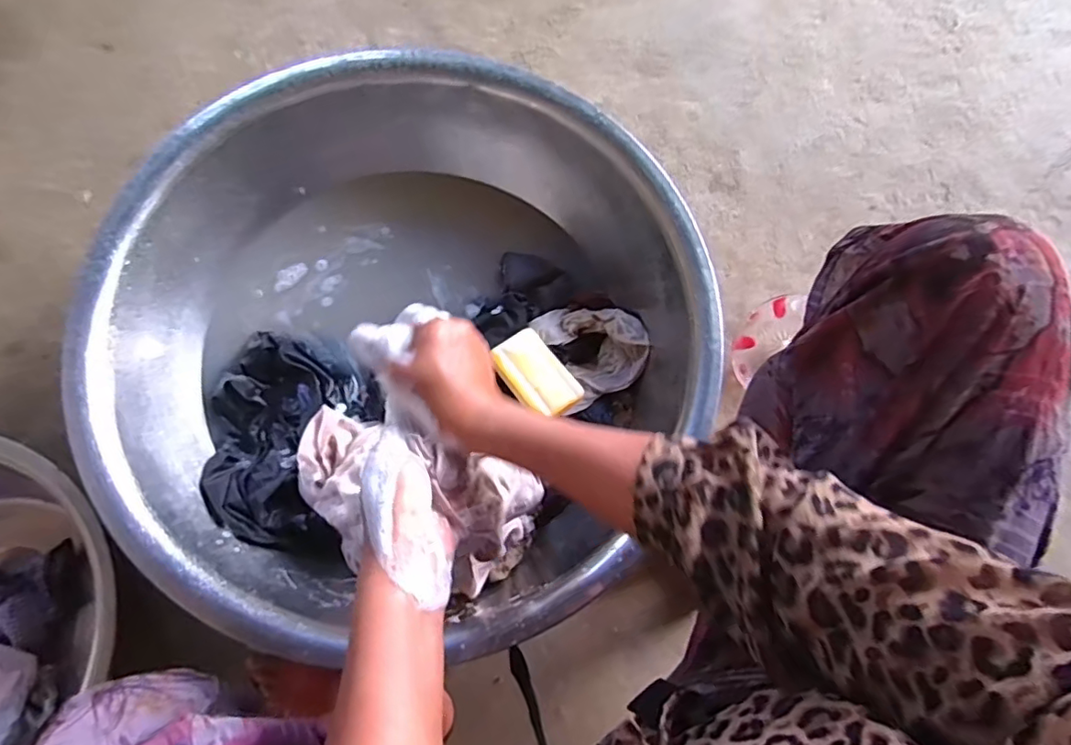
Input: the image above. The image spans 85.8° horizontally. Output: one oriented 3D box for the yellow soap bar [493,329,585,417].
[{"bbox_3d":[0.001,0.001,0.670,0.066,0.018,0.109,-36,78,-12],"label":"yellow soap bar"}]

